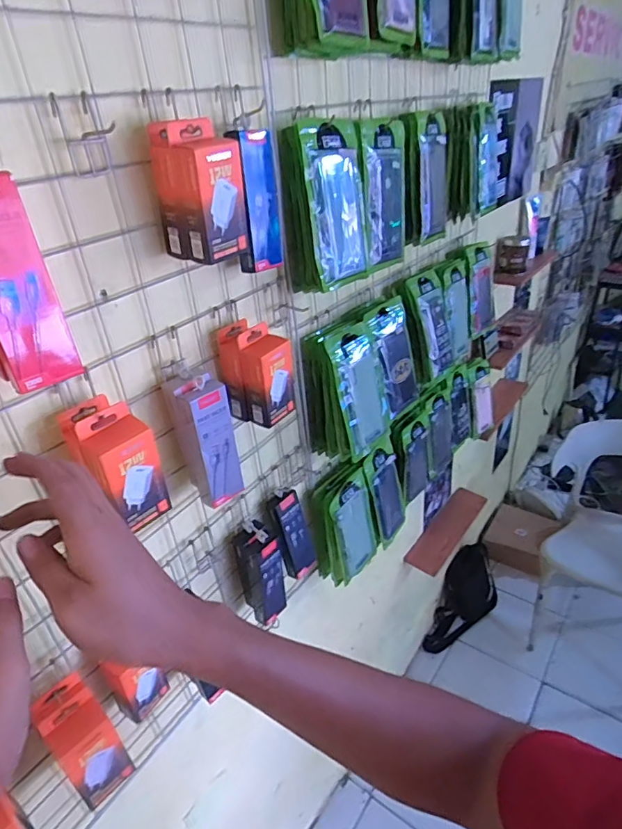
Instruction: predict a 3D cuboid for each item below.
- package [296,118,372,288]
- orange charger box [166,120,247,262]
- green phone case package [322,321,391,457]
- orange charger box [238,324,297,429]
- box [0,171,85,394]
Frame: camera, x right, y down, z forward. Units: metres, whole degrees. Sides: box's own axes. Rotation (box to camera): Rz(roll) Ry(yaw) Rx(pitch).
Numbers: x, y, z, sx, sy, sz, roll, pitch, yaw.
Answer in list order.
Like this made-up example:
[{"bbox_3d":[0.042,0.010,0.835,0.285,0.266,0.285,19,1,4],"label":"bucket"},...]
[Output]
[{"bbox_3d":[0.045,-0.290,0.704,0.025,0.212,0.125,12,33,42],"label":"package"},{"bbox_3d":[-0.100,-0.219,0.504,0.043,0.119,0.063,20,38,36],"label":"orange charger box"},{"bbox_3d":[0.085,-0.039,0.844,0.016,0.211,0.124,2,25,42],"label":"green phone case package"},{"bbox_3d":[-0.056,-0.050,0.653,0.043,0.117,0.059,20,38,36],"label":"orange charger box"},{"bbox_3d":[-0.221,-0.093,0.374,0.057,0.148,0.016,-28,37,-35],"label":"box"}]

